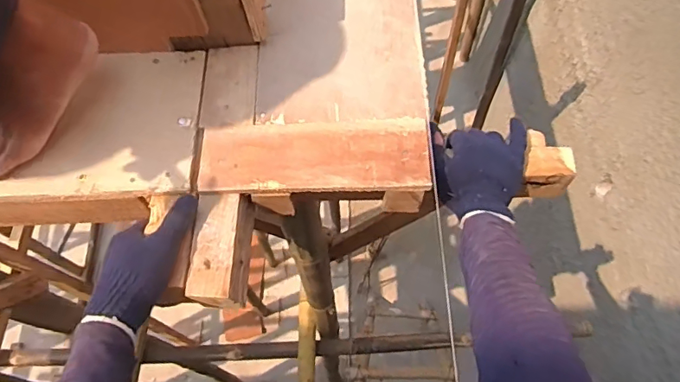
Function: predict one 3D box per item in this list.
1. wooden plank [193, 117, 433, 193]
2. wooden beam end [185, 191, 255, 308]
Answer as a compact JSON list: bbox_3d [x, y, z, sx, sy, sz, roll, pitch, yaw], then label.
[{"bbox_3d":[-0.029,-0.040,0.562,0.252,0.013,0.087,-2,65,2],"label":"wooden plank"},{"bbox_3d":[-0.131,0.068,0.549,0.053,0.048,0.121,1,65,3],"label":"wooden beam end"}]

